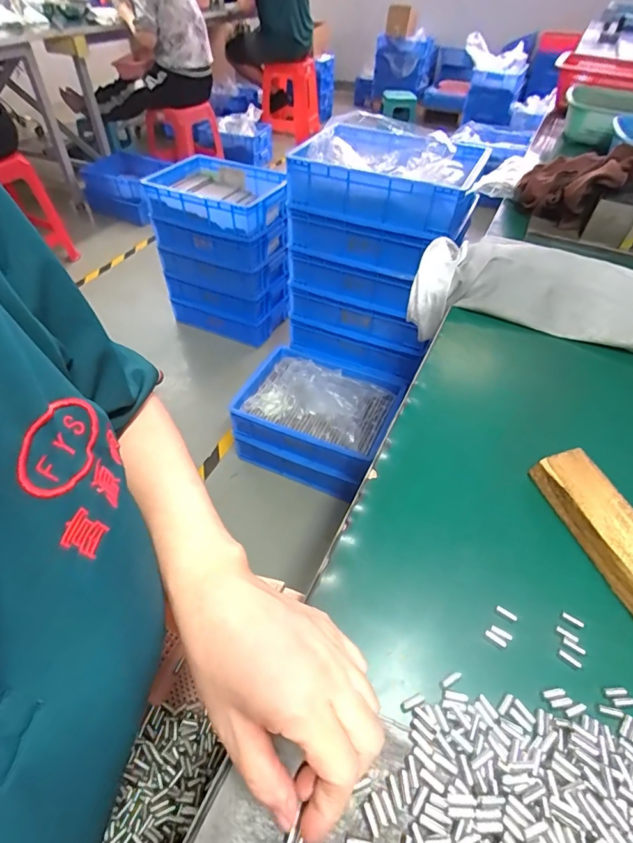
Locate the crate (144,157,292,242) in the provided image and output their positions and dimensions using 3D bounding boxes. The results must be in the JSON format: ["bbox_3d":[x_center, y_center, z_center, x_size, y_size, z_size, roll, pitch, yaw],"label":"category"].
[{"bbox_3d":[-0.306,-0.712,1.393,0.425,0.113,0.287,16,49,13],"label":"crate"}]

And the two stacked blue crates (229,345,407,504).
[{"bbox_3d":[-0.006,-0.004,1.235,0.393,0.223,0.282,19,50,15],"label":"two stacked blue crates"}]

